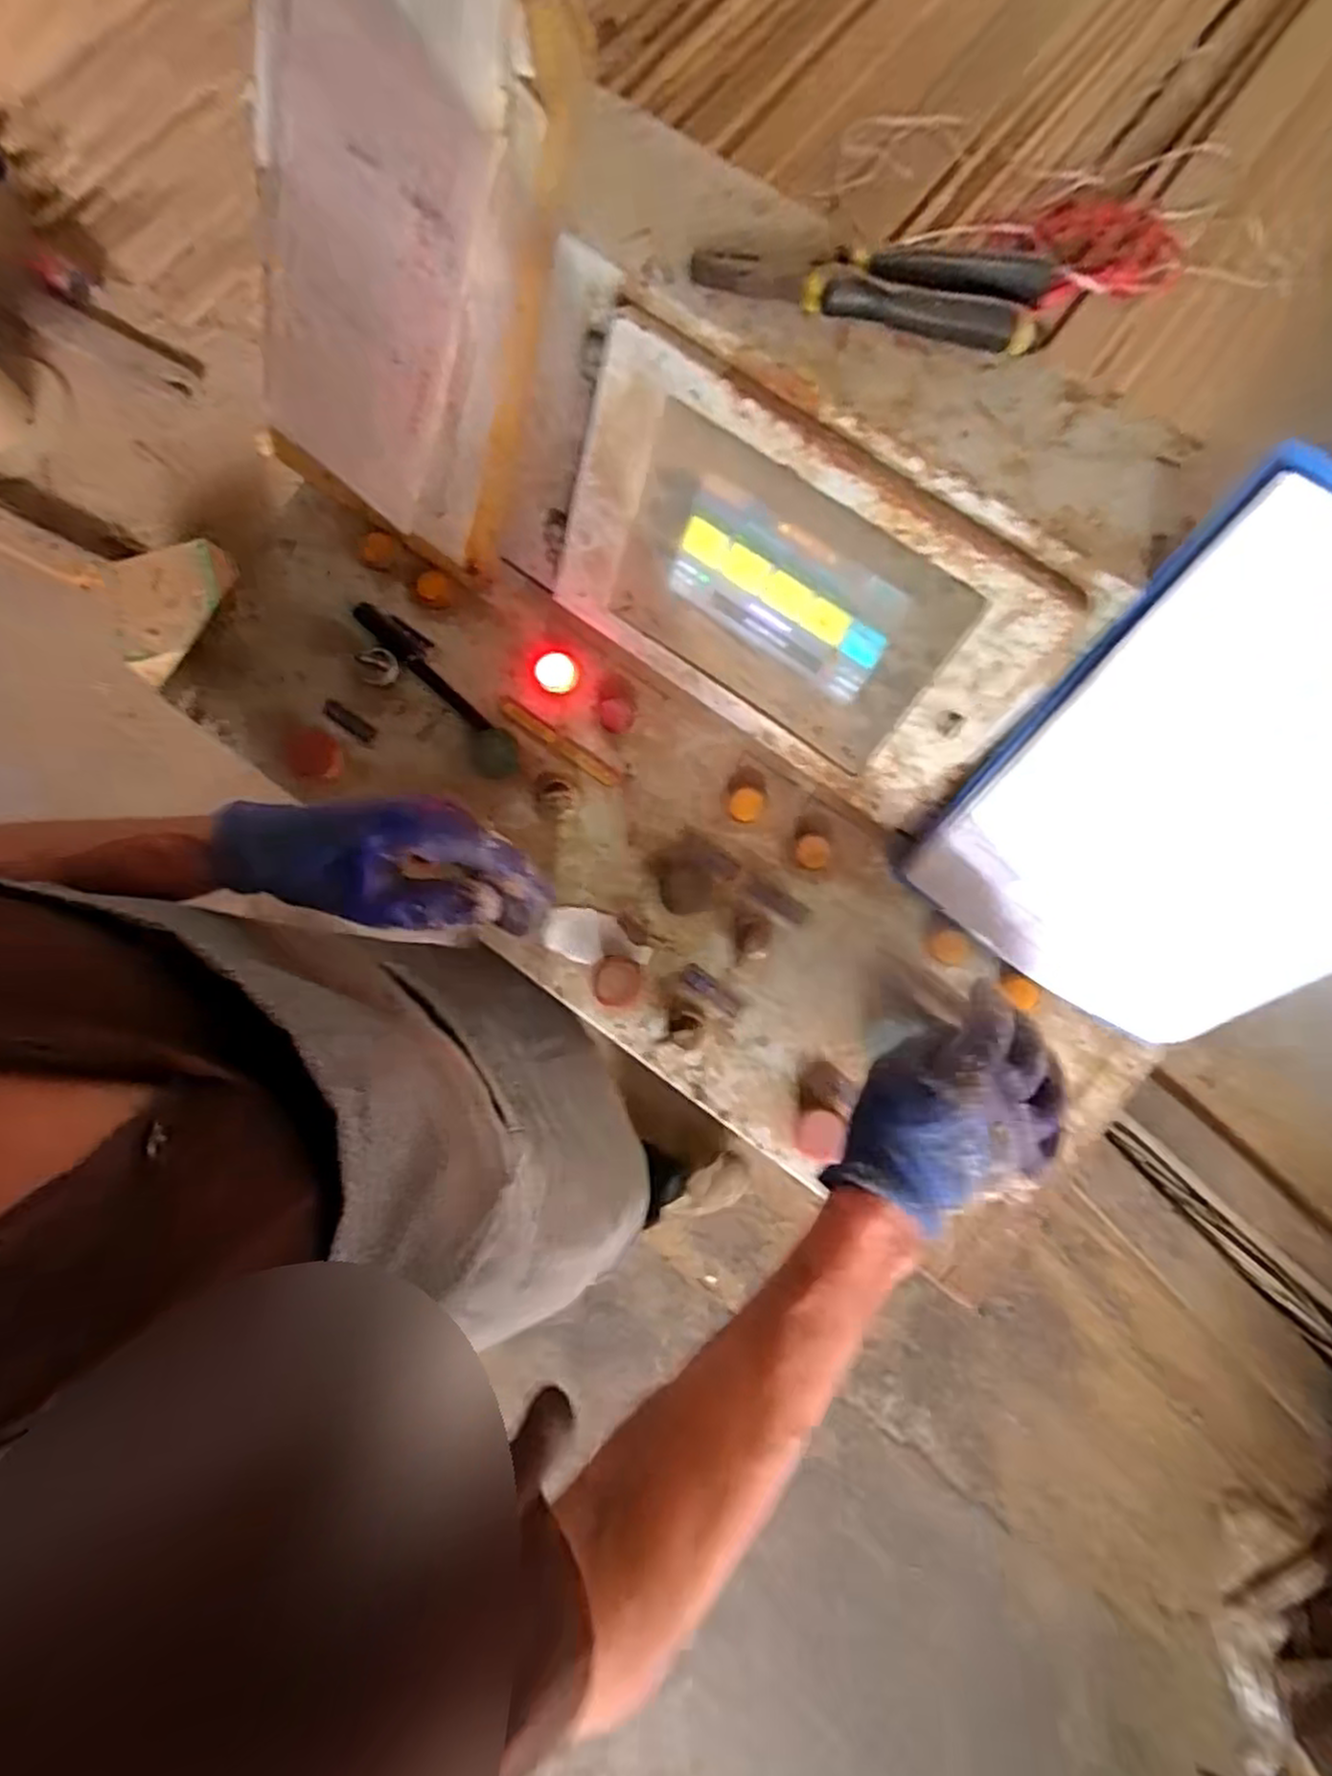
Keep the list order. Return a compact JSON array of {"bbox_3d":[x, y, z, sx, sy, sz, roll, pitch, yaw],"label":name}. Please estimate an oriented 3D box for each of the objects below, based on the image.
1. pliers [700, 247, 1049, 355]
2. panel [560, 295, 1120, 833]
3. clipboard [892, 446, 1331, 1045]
[{"bbox_3d":[0.109,-0.326,0.398,0.185,0.021,0.041,11,79,1],"label":"pliers"},{"bbox_3d":[0.079,-0.184,0.470,0.317,0.200,0.027,36,51,6],"label":"panel"},{"bbox_3d":[0.302,-0.038,0.415,0.218,0.300,0.018,38,47,8],"label":"clipboard"}]

